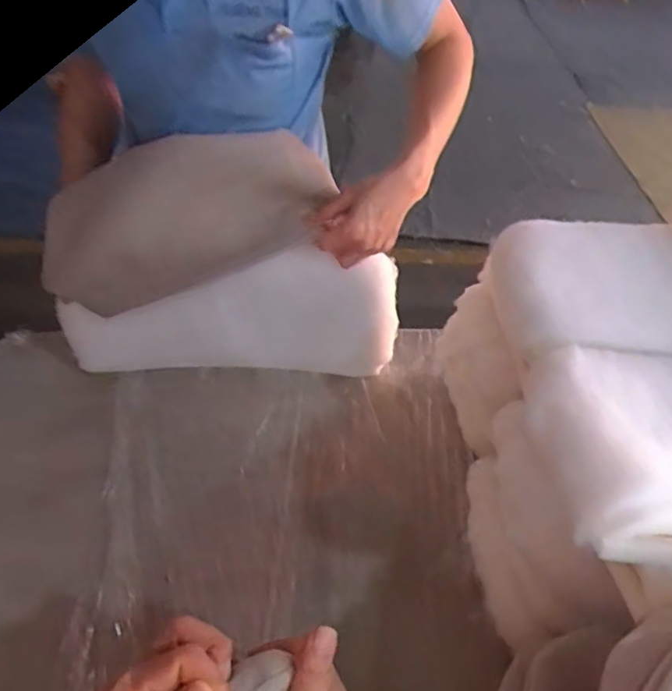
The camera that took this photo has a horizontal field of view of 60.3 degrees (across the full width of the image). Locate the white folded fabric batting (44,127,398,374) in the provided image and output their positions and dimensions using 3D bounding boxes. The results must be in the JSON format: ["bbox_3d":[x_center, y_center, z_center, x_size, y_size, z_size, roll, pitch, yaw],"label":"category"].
[{"bbox_3d":[-0.151,-0.104,0.798,0.470,0.306,0.140,1,42,1],"label":"white folded fabric batting"}]

